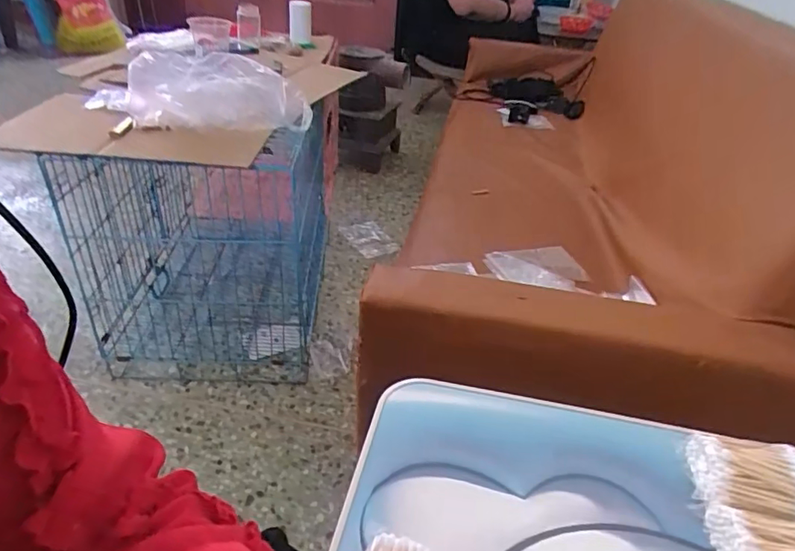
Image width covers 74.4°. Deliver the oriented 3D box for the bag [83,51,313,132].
[{"bbox_3d":[-0.325,-0.331,0.953,0.327,0.114,0.128,-15,39,-26],"label":"bag"}]

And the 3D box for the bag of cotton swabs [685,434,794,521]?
[{"bbox_3d":[0.273,0.156,0.391,0.099,0.034,0.060,11,35,10],"label":"bag of cotton swabs"}]

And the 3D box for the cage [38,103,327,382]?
[{"bbox_3d":[-0.409,-0.130,1.217,0.441,0.496,0.521,4,35,-1],"label":"cage"}]

